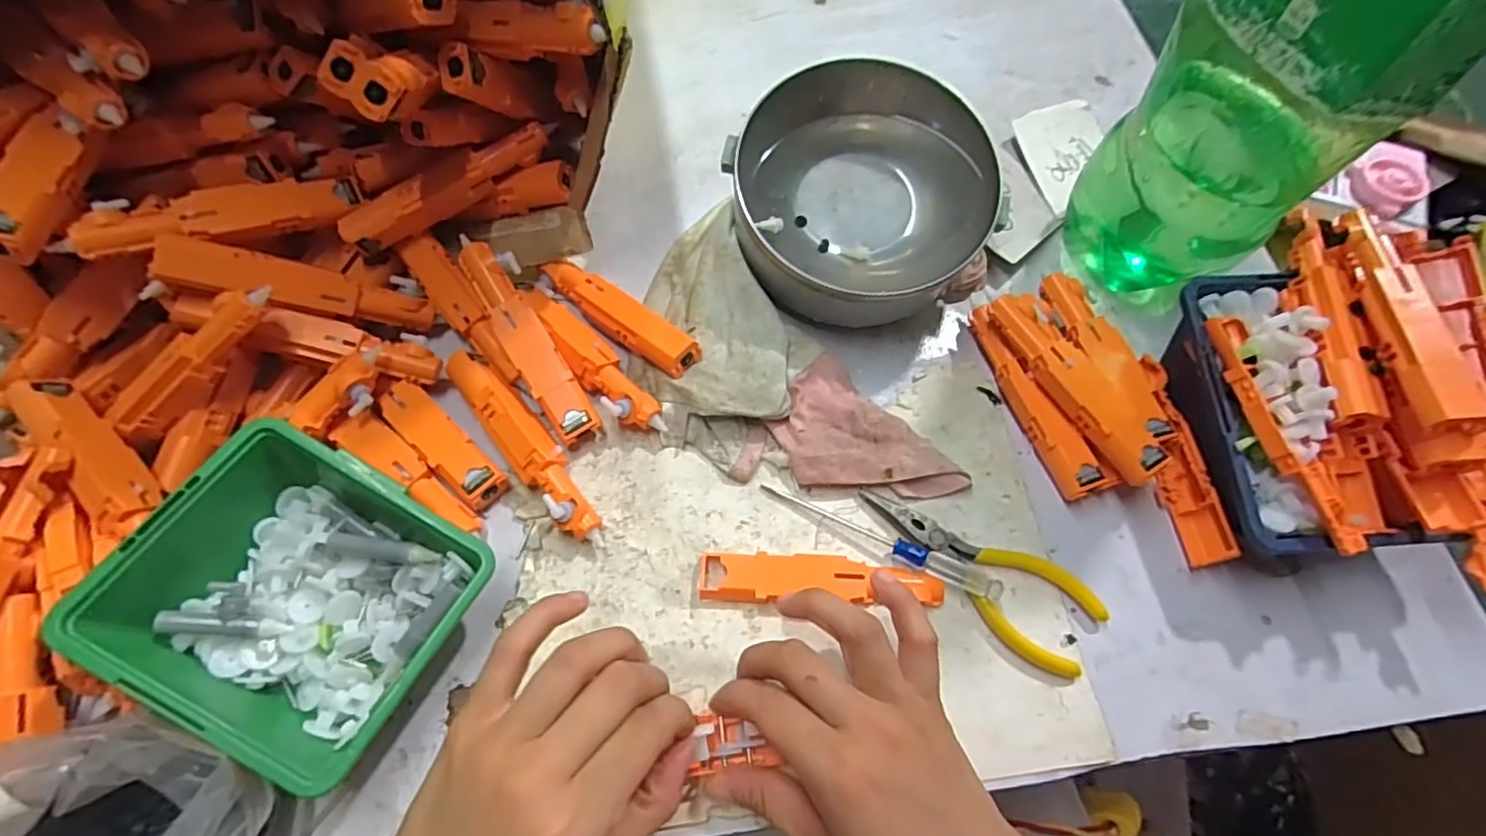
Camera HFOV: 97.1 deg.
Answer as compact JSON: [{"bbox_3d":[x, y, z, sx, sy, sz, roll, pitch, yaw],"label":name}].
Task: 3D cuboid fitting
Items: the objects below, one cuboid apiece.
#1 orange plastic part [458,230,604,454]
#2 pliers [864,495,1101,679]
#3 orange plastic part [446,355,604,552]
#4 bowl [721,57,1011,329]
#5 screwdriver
[{"bbox_3d":[-0.117,-0.041,0.355,0.023,0.017,0.123,-31,86,-15],"label":"orange plastic part"},{"bbox_3d":[0.118,0.073,0.333,0.126,0.007,0.046,38,70,14],"label":"pliers"},{"bbox_3d":[-0.111,0.015,0.342,0.023,0.025,0.121,-36,71,-16],"label":"orange plastic part"},{"bbox_3d":[0.066,-0.130,0.383,0.146,0.063,0.146,0,78,0],"label":"bowl"},{"bbox_3d":[0.069,0.060,0.333,0.124,0.016,0.013,25,67,9],"label":"screwdriver"}]

